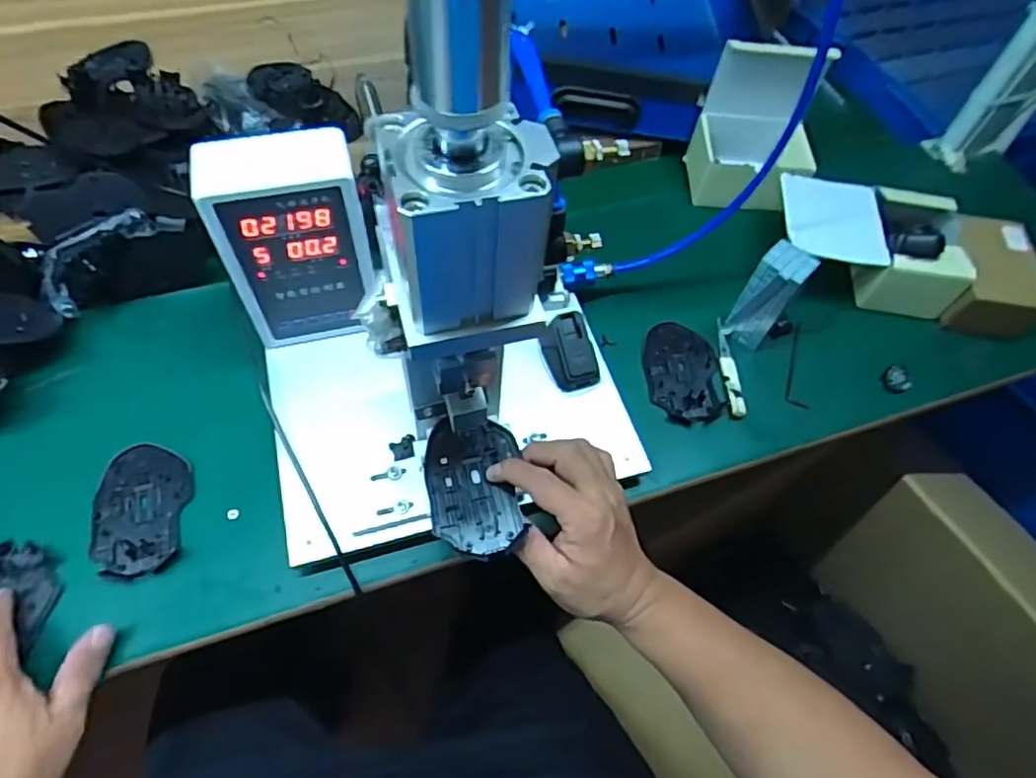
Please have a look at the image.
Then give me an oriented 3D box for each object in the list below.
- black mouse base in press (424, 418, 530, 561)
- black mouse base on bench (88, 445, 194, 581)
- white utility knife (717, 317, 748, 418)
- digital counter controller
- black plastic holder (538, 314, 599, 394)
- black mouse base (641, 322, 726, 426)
[{"bbox_3d":[-0.033,0.074,0.461,0.069,0.010,0.106,-5,59,-7],"label":"black mouse base in press"},{"bbox_3d":[-0.307,0.097,0.498,0.070,0.008,0.106,-4,59,-7],"label":"black mouse base on bench"},{"bbox_3d":[0.209,-0.023,0.604,0.015,0.007,0.108,1,59,-3],"label":"white utility knife"},{"bbox_3d":[-0.181,-0.118,0.498,0.101,0.160,0.059,-9,60,-10],"label":"digital counter controller"},{"bbox_3d":[0.048,-0.034,0.556,0.043,0.038,0.064,-21,63,-16],"label":"black plastic holder"},{"bbox_3d":[0.160,-0.019,0.599,0.071,0.013,0.113,2,59,-3],"label":"black mouse base"}]

